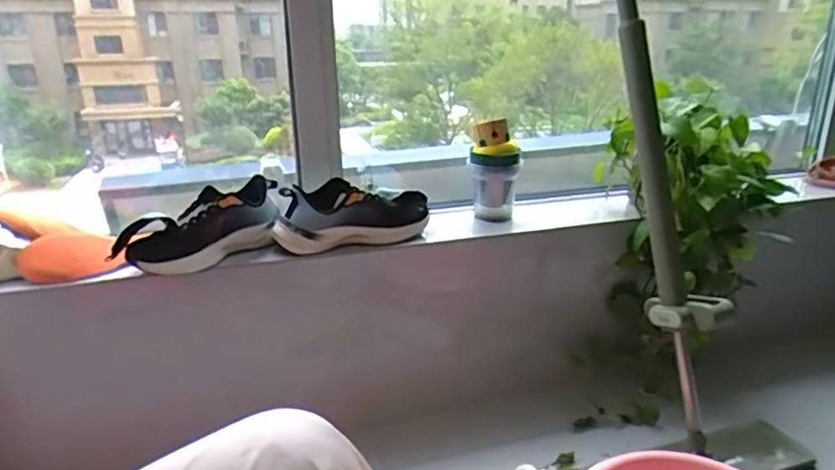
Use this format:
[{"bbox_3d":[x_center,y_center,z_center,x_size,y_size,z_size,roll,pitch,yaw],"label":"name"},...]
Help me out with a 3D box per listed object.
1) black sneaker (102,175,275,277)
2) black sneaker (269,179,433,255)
[{"bbox_3d":[-0.351,-0.012,0.944,0.255,0.110,0.084,-14,23,-36],"label":"black sneaker"},{"bbox_3d":[-0.114,-0.037,1.017,0.256,0.101,0.113,0,19,-1],"label":"black sneaker"}]

